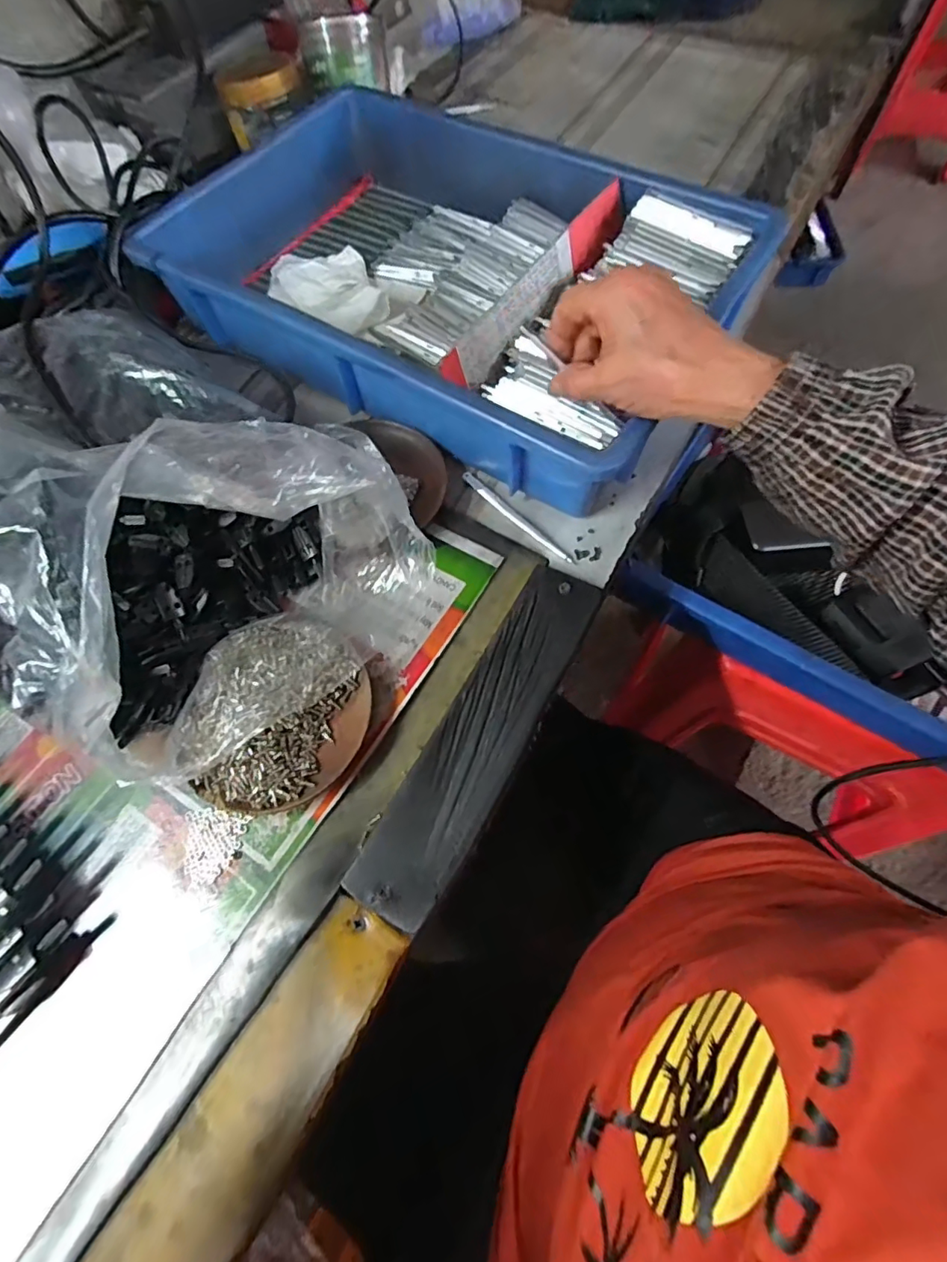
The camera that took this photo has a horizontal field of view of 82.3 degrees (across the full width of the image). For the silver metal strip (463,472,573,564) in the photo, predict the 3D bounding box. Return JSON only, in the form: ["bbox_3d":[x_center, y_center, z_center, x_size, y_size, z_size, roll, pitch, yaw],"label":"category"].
[{"bbox_3d":[0.029,-0.082,0.388,0.008,0.004,0.107,-40,69,-14],"label":"silver metal strip"}]

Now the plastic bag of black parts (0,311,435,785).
[{"bbox_3d":[-0.197,-0.059,0.315,0.295,0.126,0.224,38,72,18],"label":"plastic bag of black parts"}]

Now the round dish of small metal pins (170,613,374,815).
[{"bbox_3d":[-0.113,0.045,0.316,0.101,0.030,0.112,6,65,6],"label":"round dish of small metal pins"}]

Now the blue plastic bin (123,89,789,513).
[{"bbox_3d":[-0.019,-0.291,0.447,0.423,0.078,0.284,30,70,16],"label":"blue plastic bin"}]

